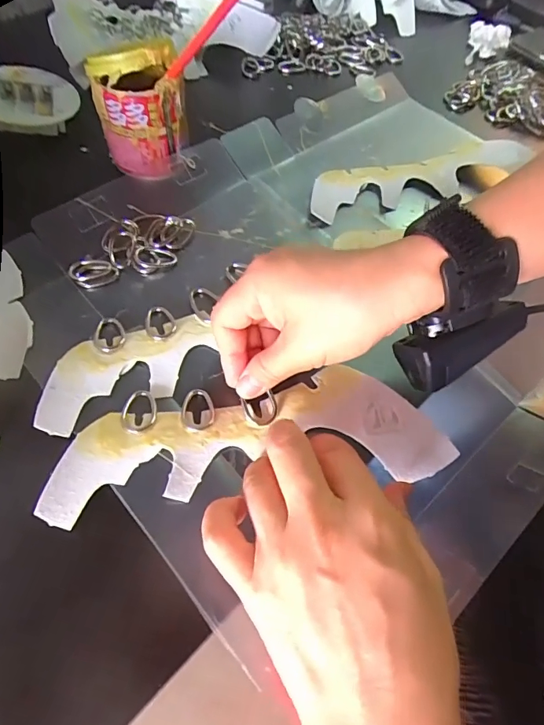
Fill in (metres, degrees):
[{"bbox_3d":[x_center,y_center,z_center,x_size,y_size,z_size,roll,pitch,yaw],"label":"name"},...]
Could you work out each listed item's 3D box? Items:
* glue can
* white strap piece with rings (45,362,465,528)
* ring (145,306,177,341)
[{"bbox_3d":[-0.099,-0.198,0.346,0.067,0.087,0.064,-9,60,-10],"label":"glue can"},{"bbox_3d":[-0.011,0.040,0.254,0.209,0.018,0.067,-7,59,-6],"label":"white strap piece with rings"},{"bbox_3d":[-0.073,-0.027,0.295,0.020,0.007,0.028,-19,62,-15],"label":"ring"}]

